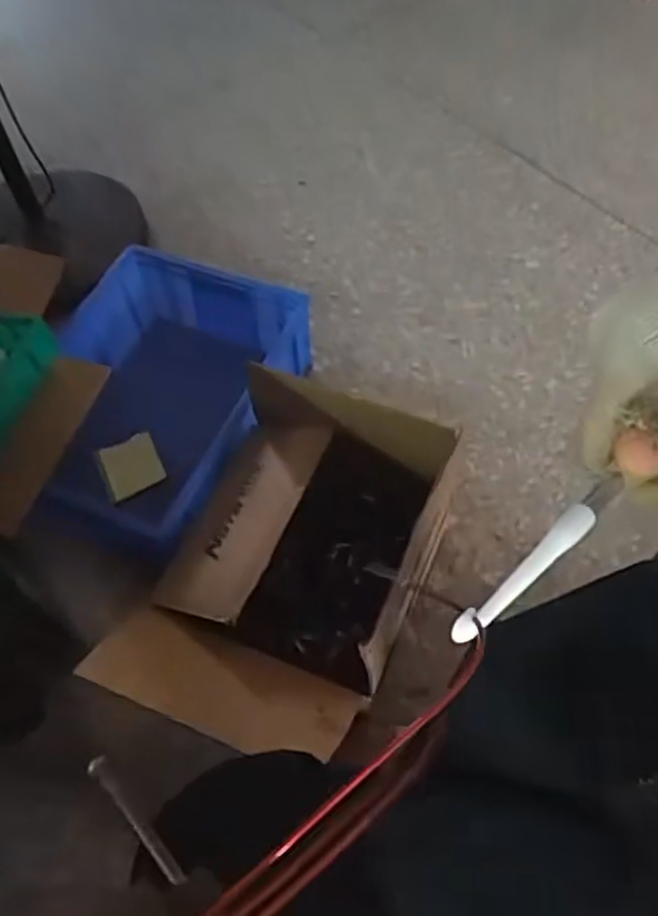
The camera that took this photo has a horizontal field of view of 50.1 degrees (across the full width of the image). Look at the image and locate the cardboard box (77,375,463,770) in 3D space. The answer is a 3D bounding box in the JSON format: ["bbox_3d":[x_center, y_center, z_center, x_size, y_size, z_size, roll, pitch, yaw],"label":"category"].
[{"bbox_3d":[-0.047,0.147,0.913,0.317,0.250,0.445,16,59,12],"label":"cardboard box"}]

